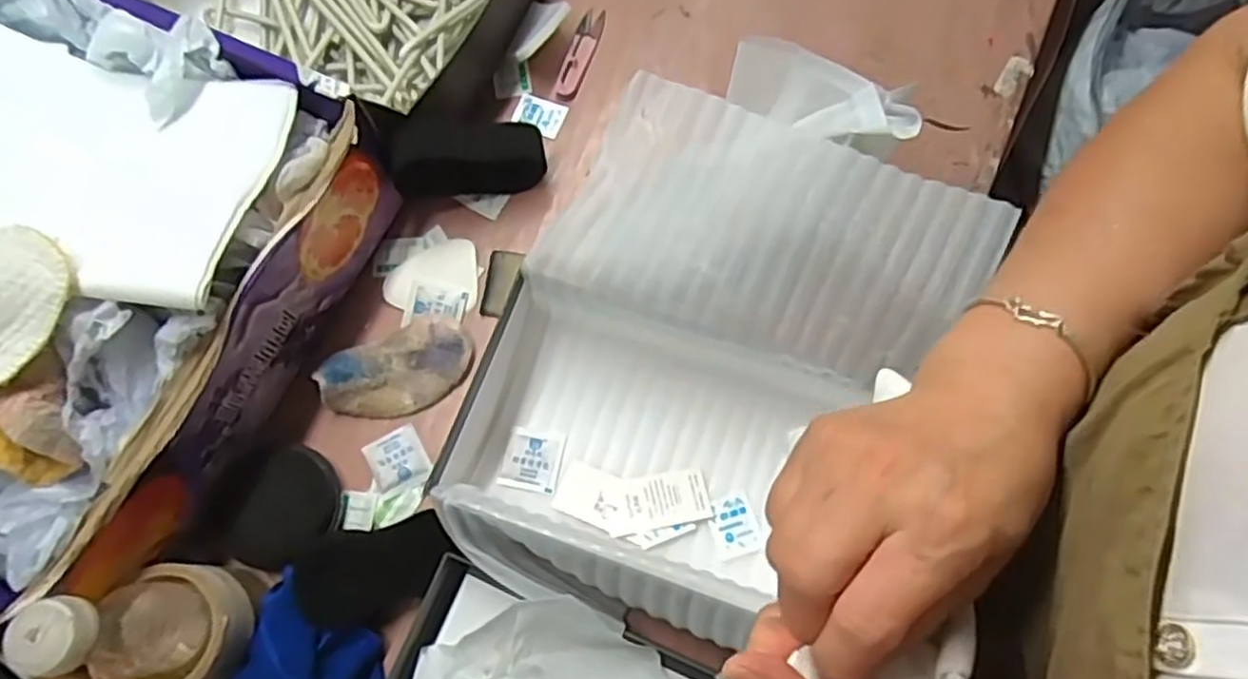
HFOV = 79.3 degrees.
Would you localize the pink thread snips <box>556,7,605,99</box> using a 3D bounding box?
[{"bbox_3d":[-0.041,-0.270,0.709,0.025,0.005,0.102,17,74,6],"label":"pink thread snips"}]

